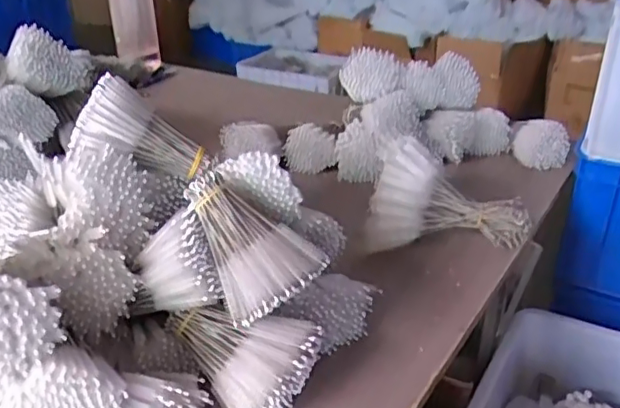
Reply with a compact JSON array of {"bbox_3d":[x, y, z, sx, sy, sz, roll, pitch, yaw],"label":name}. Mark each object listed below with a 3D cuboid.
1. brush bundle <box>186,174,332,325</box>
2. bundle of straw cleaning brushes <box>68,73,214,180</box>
[{"bbox_3d":[-0.052,0.036,0.566,0.094,0.058,0.141,-11,56,-36],"label":"brush bundle"},{"bbox_3d":[-0.170,-0.067,0.618,0.136,0.067,0.053,29,18,-24],"label":"bundle of straw cleaning brushes"}]

